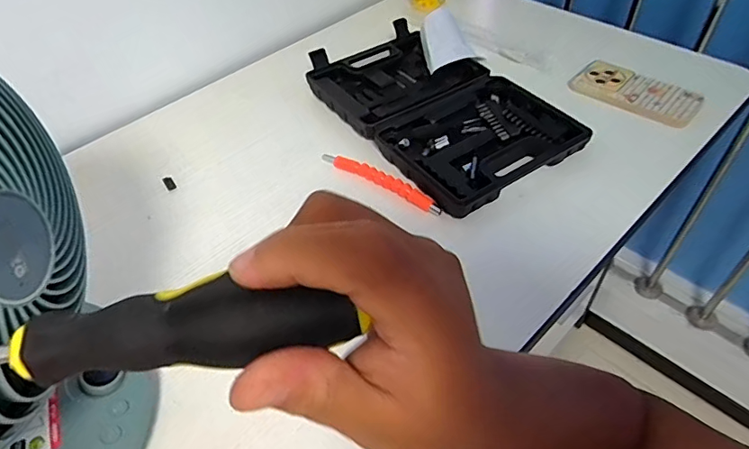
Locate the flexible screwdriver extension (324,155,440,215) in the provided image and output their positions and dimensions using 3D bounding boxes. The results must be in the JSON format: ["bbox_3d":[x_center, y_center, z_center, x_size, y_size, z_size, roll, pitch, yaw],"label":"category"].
[{"bbox_3d":[0.007,-0.053,0.585,0.164,0.015,0.014,28,54,26],"label":"flexible screwdriver extension"}]

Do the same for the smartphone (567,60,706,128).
[{"bbox_3d":[0.343,-0.175,0.657,0.067,0.018,0.149,-34,54,-26],"label":"smartphone"}]

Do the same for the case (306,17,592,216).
[{"bbox_3d":[0.078,-0.155,0.660,0.215,0.033,0.350,-27,51,-21],"label":"case"}]

